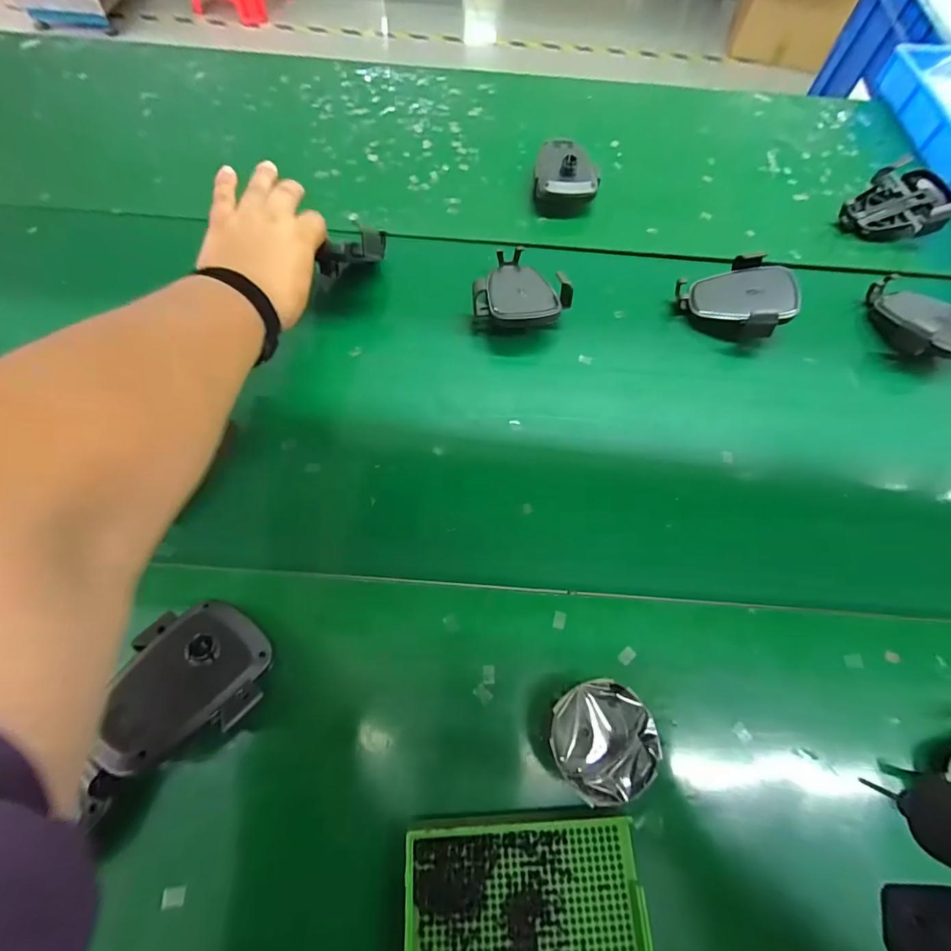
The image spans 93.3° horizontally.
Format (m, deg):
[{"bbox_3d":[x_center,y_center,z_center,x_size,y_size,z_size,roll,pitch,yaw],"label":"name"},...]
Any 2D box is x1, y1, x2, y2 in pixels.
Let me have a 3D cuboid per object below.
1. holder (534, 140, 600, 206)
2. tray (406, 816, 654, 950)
[{"bbox_3d":[0.110,-0.363,0.539,0.075,0.038,0.083,7,65,1],"label":"holder"},{"bbox_3d":[0.030,0.259,0.264,0.135,0.031,0.092,0,66,-2],"label":"tray"}]

